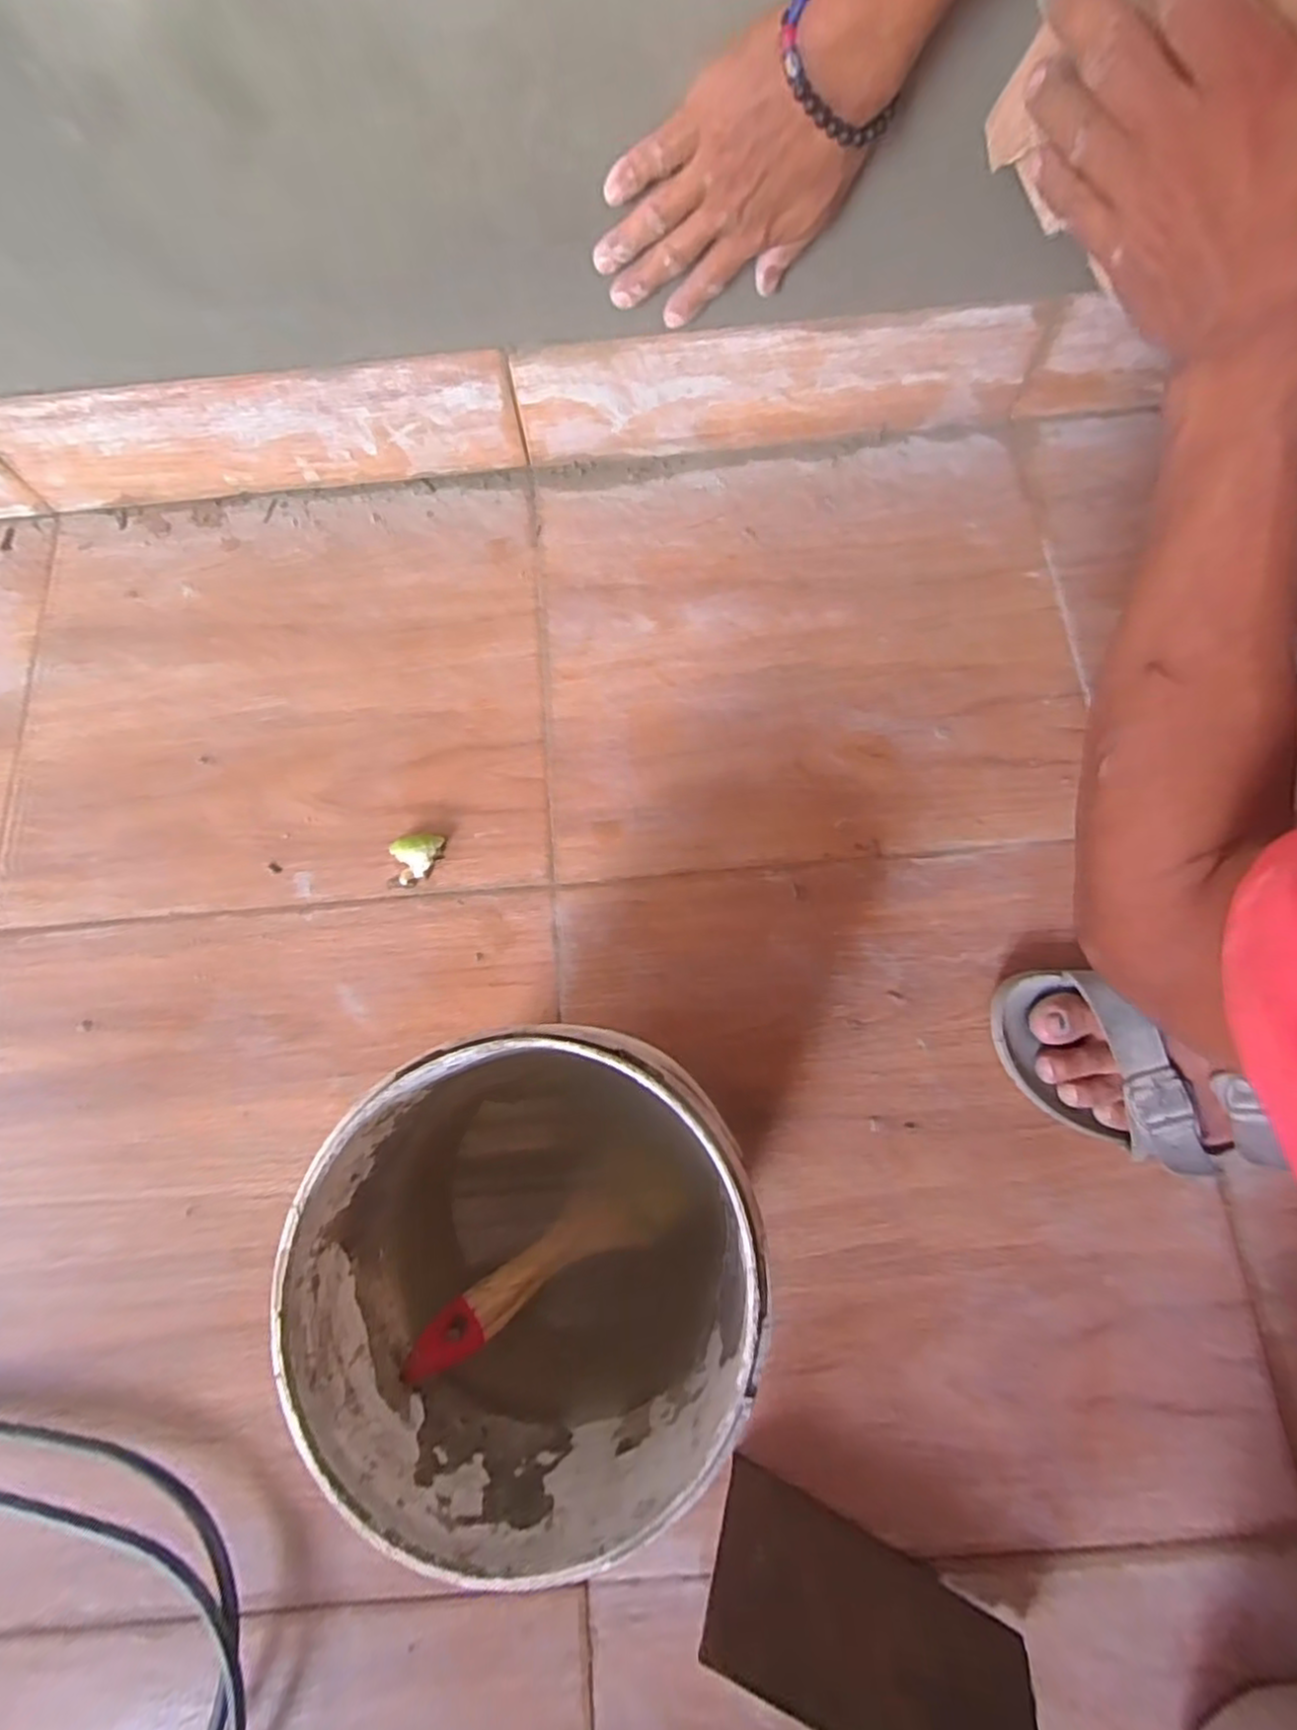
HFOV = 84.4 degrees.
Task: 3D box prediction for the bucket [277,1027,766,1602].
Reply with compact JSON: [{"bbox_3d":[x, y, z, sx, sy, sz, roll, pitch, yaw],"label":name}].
[{"bbox_3d":[-0.046,0.179,0.351,0.176,0.188,0.175,0,74,1],"label":"bucket"}]

